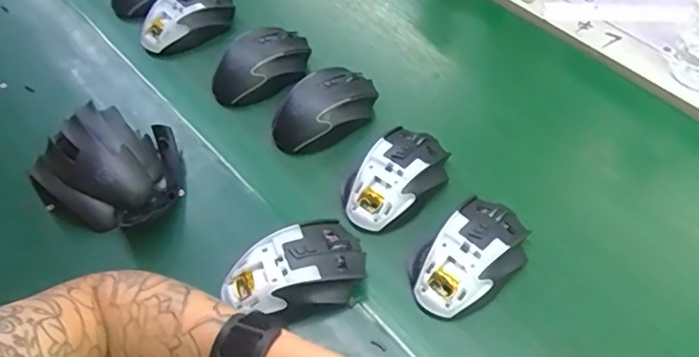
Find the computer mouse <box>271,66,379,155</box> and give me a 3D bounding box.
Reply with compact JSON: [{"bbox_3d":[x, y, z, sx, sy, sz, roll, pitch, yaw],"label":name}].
[{"bbox_3d":[-0.024,-0.073,0.574,0.118,0.037,0.068,-32,59,-19],"label":"computer mouse"}]

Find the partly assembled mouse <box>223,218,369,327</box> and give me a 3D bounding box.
[{"bbox_3d":[-0.043,0.077,0.456,0.112,0.038,0.066,-23,57,-14],"label":"partly assembled mouse"}]

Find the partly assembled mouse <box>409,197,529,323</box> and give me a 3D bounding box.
[{"bbox_3d":[0.103,0.069,0.478,0.065,0.049,0.111,36,63,24],"label":"partly assembled mouse"}]

